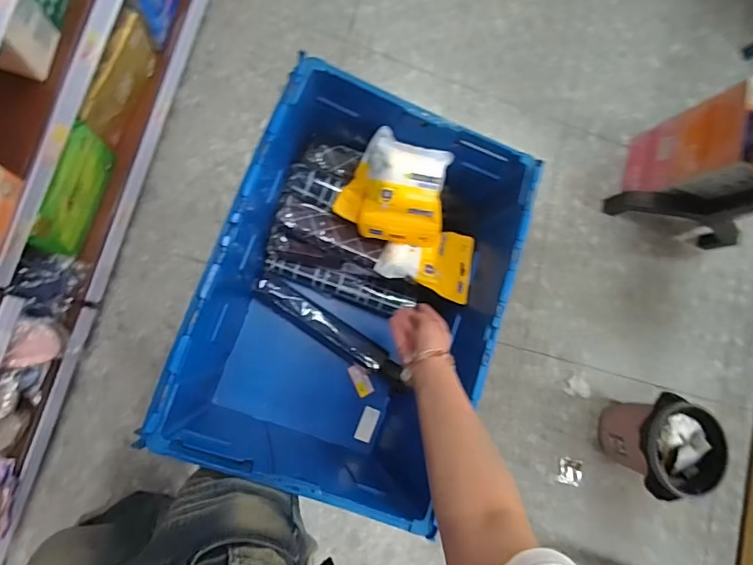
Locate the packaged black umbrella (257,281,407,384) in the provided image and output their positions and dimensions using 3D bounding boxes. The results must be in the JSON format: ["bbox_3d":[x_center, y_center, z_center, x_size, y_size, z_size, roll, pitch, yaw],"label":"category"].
[{"bbox_3d":[-0.087,0.093,0.908,0.318,0.062,0.052,34,83,-9],"label":"packaged black umbrella"}]

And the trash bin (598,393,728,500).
[{"bbox_3d":[0.850,0.454,1.403,0.266,0.241,0.255,-4,85,-13],"label":"trash bin"}]

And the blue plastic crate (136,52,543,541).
[{"bbox_3d":[-0.038,0.018,0.804,0.410,0.311,0.584,22,79,-9],"label":"blue plastic crate"}]

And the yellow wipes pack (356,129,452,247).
[{"bbox_3d":[0.048,-0.152,0.770,0.132,0.062,0.169,6,87,-9],"label":"yellow wipes pack"}]

